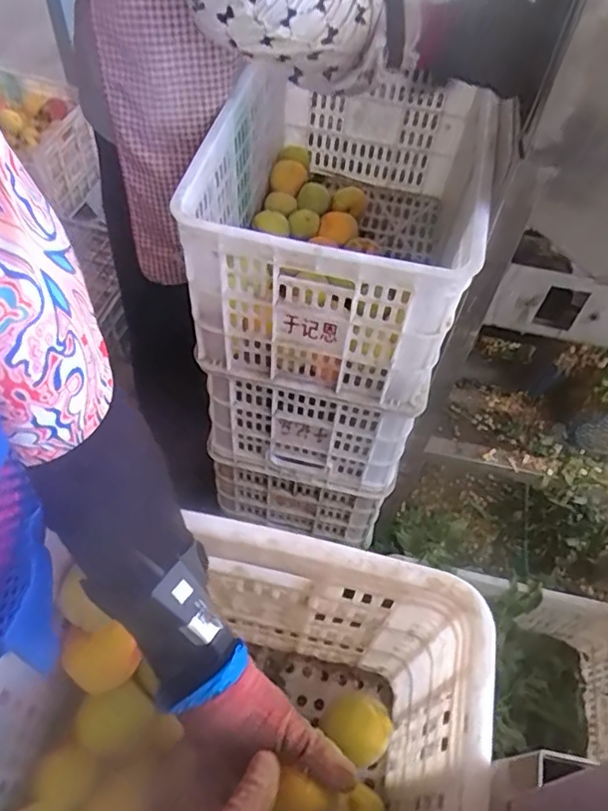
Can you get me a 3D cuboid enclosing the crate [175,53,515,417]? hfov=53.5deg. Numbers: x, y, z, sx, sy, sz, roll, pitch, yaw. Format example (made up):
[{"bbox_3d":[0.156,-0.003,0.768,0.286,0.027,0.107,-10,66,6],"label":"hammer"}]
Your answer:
[{"bbox_3d":[0.061,-0.287,0.886,0.342,0.269,0.502,12,55,3],"label":"crate"}]

